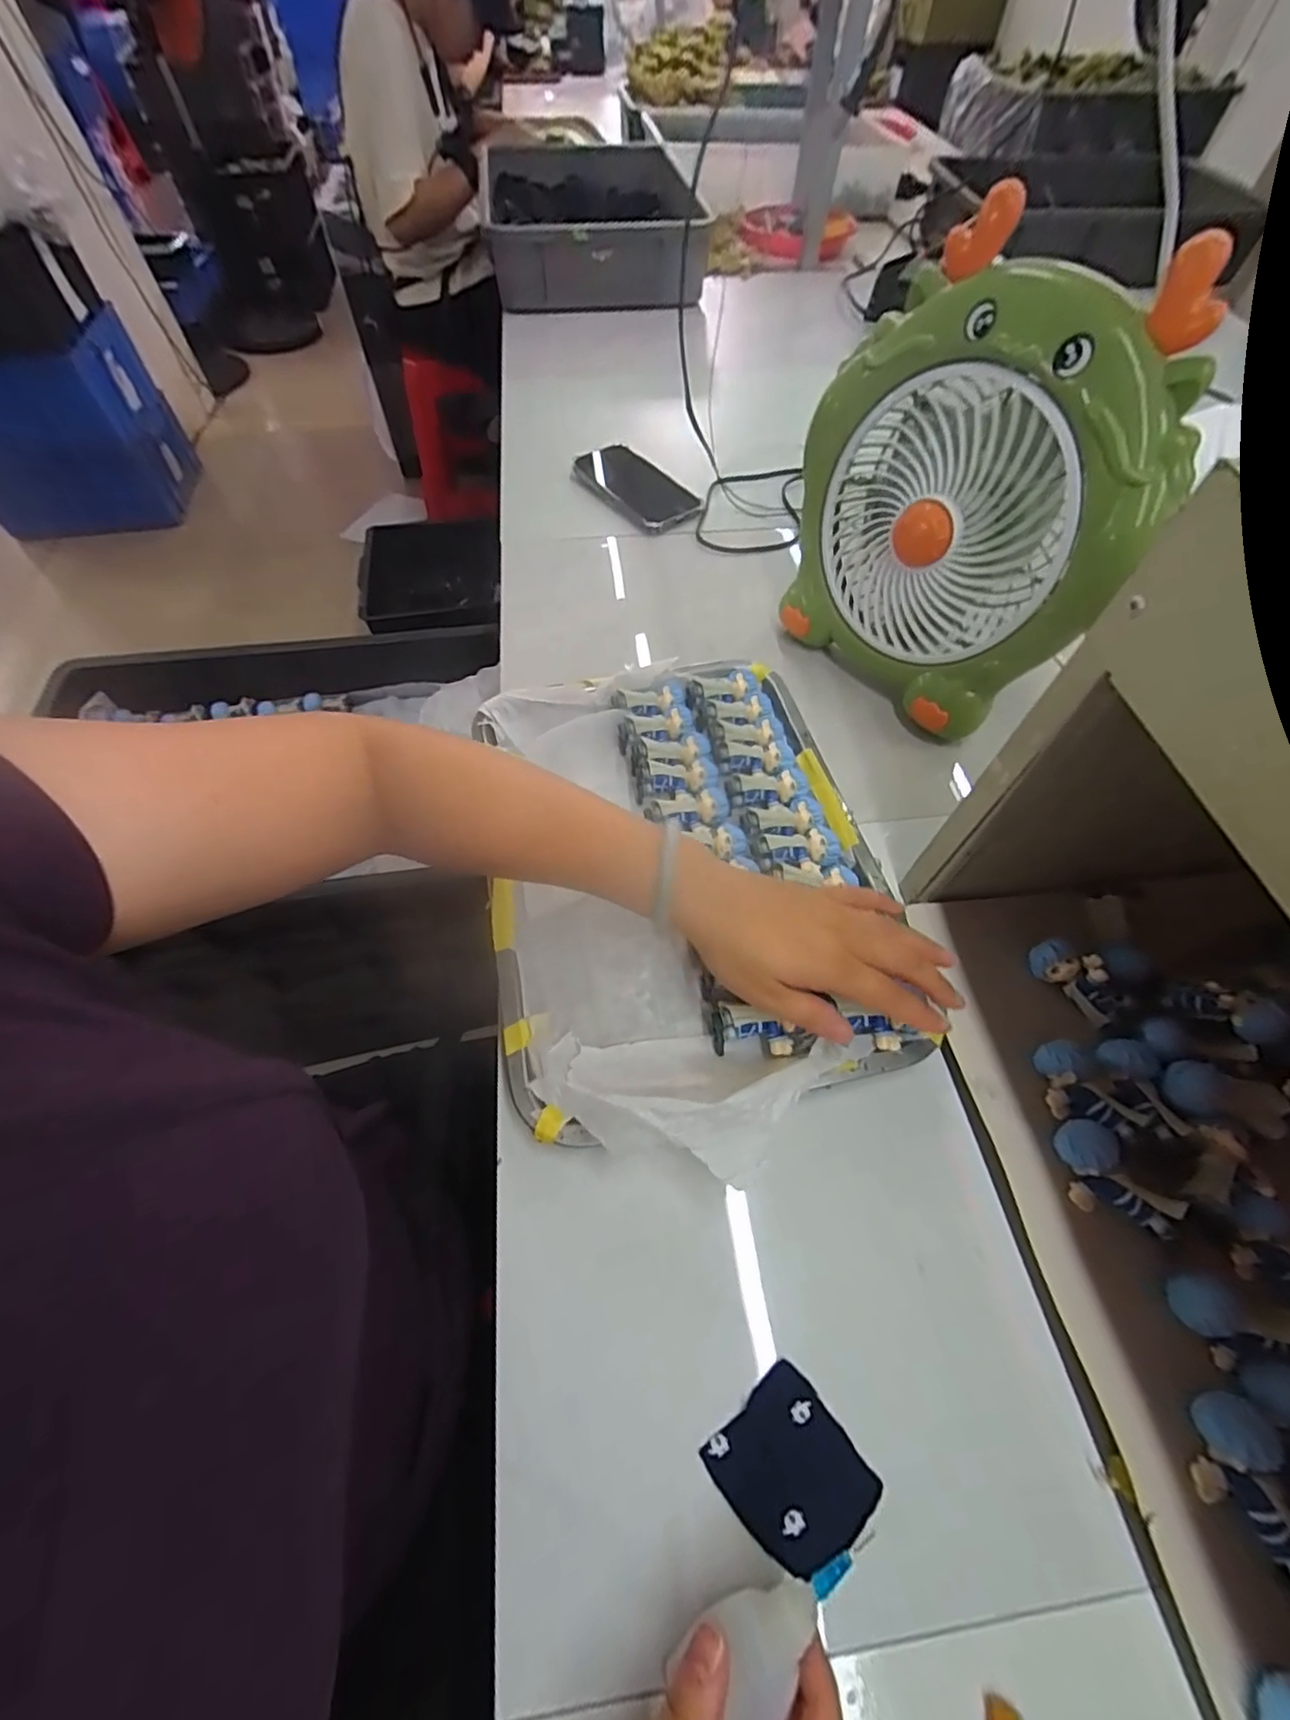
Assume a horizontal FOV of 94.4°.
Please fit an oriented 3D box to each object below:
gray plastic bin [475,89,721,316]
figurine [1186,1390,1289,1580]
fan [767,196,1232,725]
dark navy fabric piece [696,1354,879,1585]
[{"bbox_3d":[-0.102,-1.157,1.085,0.355,0.101,0.572,-6,59,-5],"label":"gray plastic bin"},{"bbox_3d":[0.250,0.259,0.247,0.030,0.021,0.056,-1,59,-2],"label":"figurine"},{"bbox_3d":[0.216,-0.245,0.432,0.088,0.263,0.244,-36,65,-20],"label":"fan"},{"bbox_3d":[0.066,0.275,0.268,0.055,0.006,0.060,-34,65,-20],"label":"dark navy fabric piece"}]

